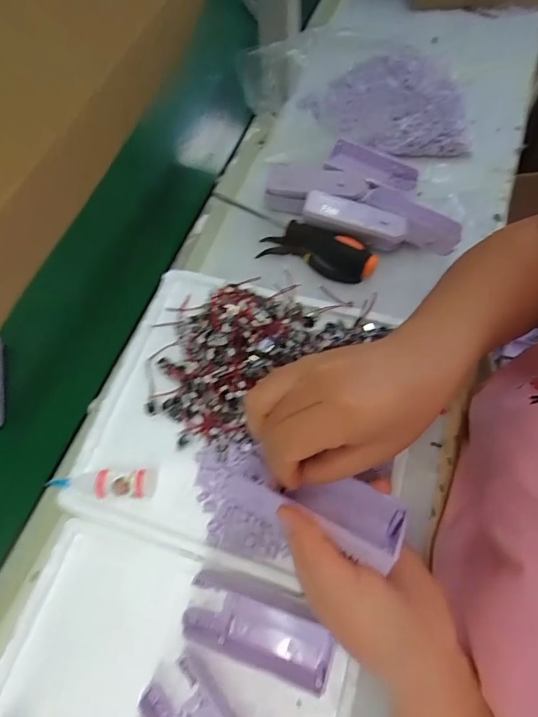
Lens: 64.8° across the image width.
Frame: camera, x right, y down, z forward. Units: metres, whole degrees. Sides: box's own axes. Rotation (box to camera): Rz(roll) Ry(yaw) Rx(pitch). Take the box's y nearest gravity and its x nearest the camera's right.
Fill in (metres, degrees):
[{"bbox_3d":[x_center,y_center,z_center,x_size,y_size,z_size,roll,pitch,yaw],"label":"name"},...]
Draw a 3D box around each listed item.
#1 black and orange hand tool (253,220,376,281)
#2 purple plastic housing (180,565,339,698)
[{"bbox_3d":[0.053,-0.119,0.465,0.127,0.049,0.020,28,30,20],"label":"black and orange hand tool"},{"bbox_3d":[-0.007,0.194,0.310,0.106,0.015,0.049,15,66,12],"label":"purple plastic housing"}]

